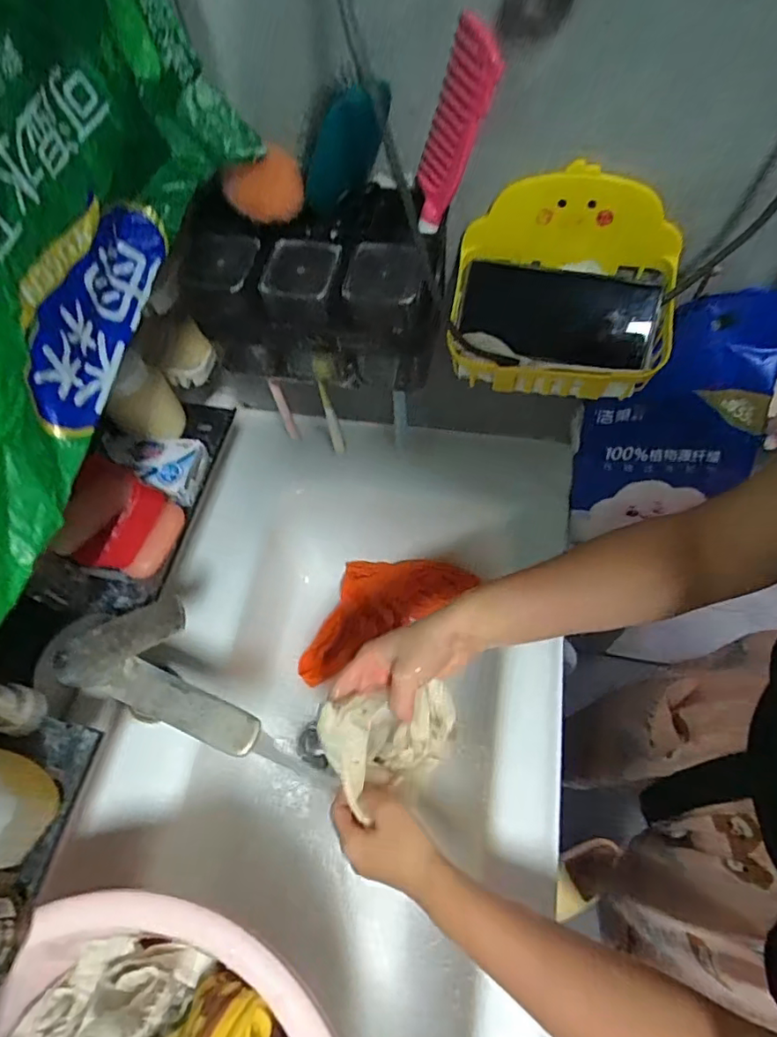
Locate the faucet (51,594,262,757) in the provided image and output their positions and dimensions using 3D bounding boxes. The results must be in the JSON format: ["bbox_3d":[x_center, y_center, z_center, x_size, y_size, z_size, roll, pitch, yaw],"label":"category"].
[{"bbox_3d":[-0.188,0.122,0.468,0.178,0.075,0.094,16,63,13],"label":"faucet"}]

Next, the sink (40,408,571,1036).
[{"bbox_3d":[-0.041,0.193,0.660,0.459,0.179,0.693,8,61,9],"label":"sink"}]

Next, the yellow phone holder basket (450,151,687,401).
[{"bbox_3d":[0.154,-0.197,0.489,0.192,0.132,0.124,7,61,8],"label":"yellow phone holder basket"}]

